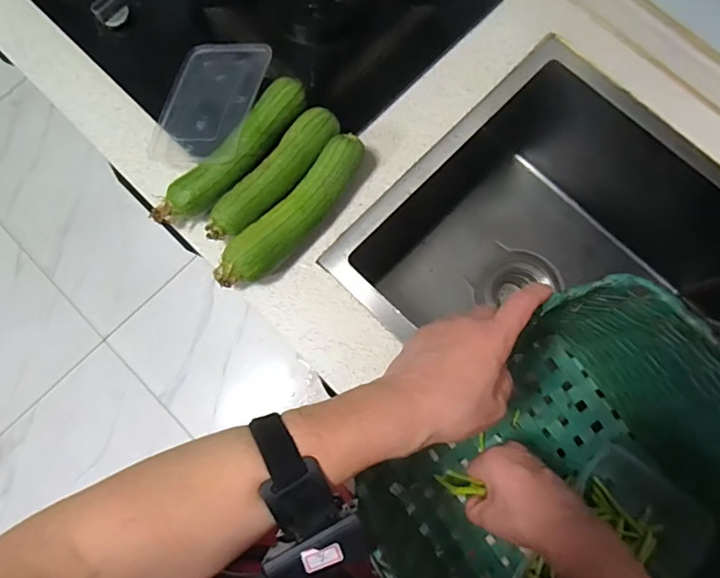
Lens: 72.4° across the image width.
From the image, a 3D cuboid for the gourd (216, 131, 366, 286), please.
[{"bbox_3d":[-0.076,-0.084,0.566,0.054,0.054,0.215,42,82,8],"label":"gourd"}]

